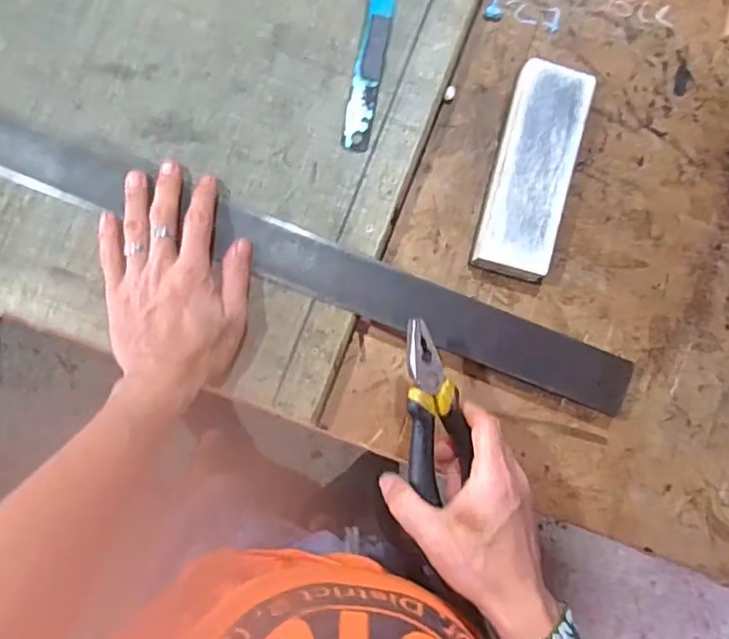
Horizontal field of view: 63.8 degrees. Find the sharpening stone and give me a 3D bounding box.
[{"bbox_3d":[0.143,-0.127,0.504,0.063,0.033,0.182,17,85,-3],"label":"sharpening stone"}]

